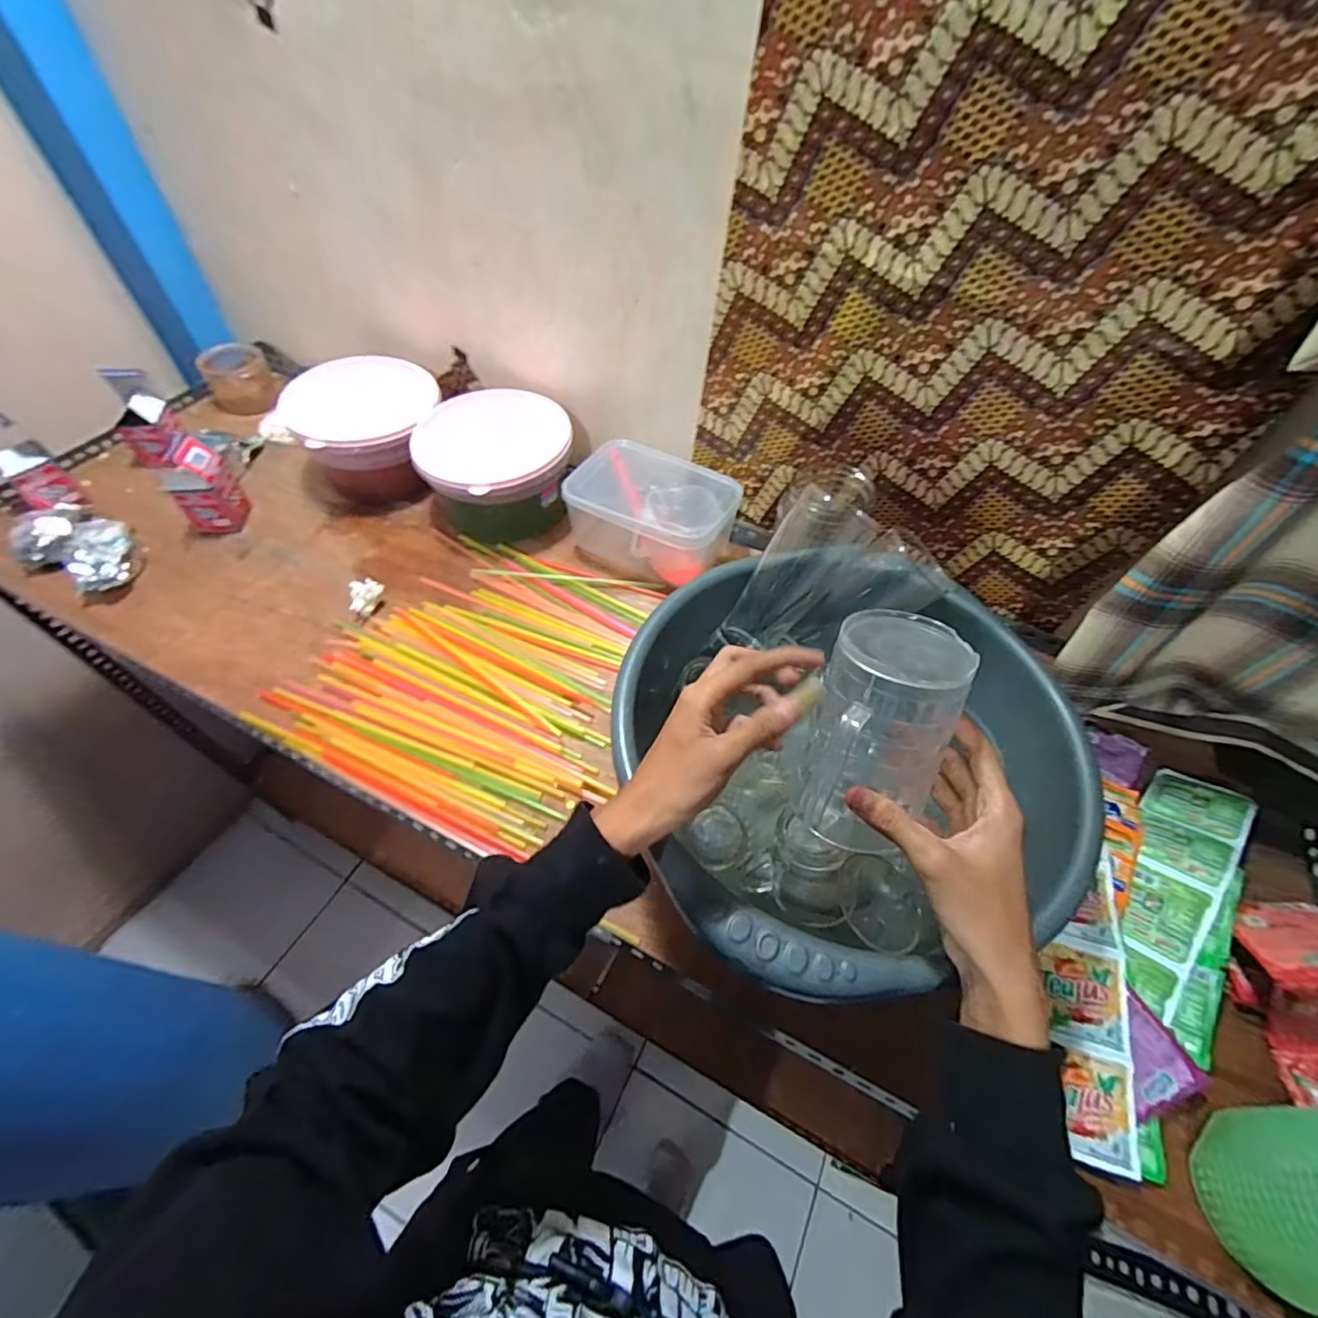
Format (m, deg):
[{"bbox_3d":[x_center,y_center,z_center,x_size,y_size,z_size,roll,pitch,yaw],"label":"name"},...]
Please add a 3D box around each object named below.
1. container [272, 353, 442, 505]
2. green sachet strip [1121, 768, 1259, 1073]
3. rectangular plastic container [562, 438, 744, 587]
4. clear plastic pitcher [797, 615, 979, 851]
[{"bbox_3d":[-0.402,-0.320,0.808,0.187,0.119,0.193,1,53,-2],"label":"container"},{"bbox_3d":[0.450,0.193,0.488,0.075,0.044,0.252,29,57,18],"label":"green sachet strip"},{"bbox_3d":[-0.005,-0.184,0.730,0.195,0.103,0.140,24,56,14],"label":"rectangular plastic container"},{"bbox_3d":[0.129,0.052,0.358,0.083,0.141,0.079,6,32,1],"label":"clear plastic pitcher"}]

